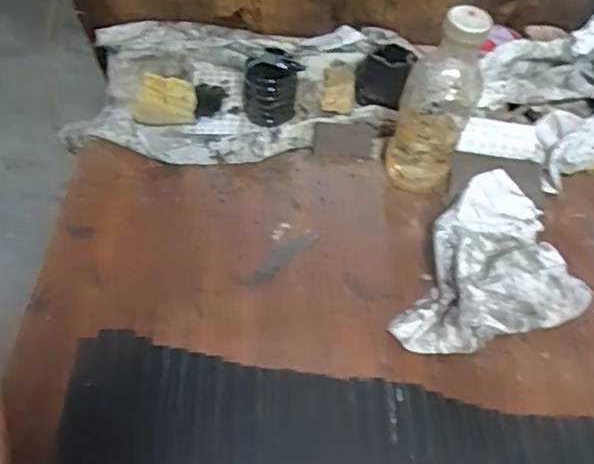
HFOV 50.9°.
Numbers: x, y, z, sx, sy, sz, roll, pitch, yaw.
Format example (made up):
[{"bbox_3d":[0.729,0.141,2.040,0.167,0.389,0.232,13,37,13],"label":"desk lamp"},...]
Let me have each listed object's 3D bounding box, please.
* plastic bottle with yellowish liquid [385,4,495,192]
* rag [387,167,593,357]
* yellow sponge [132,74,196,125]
[{"bbox_3d":[0.140,-0.126,0.638,0.074,0.216,0.055,16,55,10],"label":"plastic bottle with yellowish liquid"},{"bbox_3d":[0.175,0.029,0.627,0.197,0.049,0.166,-15,54,-15],"label":"rag"},{"bbox_3d":[-0.164,-0.169,0.778,0.073,0.032,0.065,-2,52,-4],"label":"yellow sponge"}]

